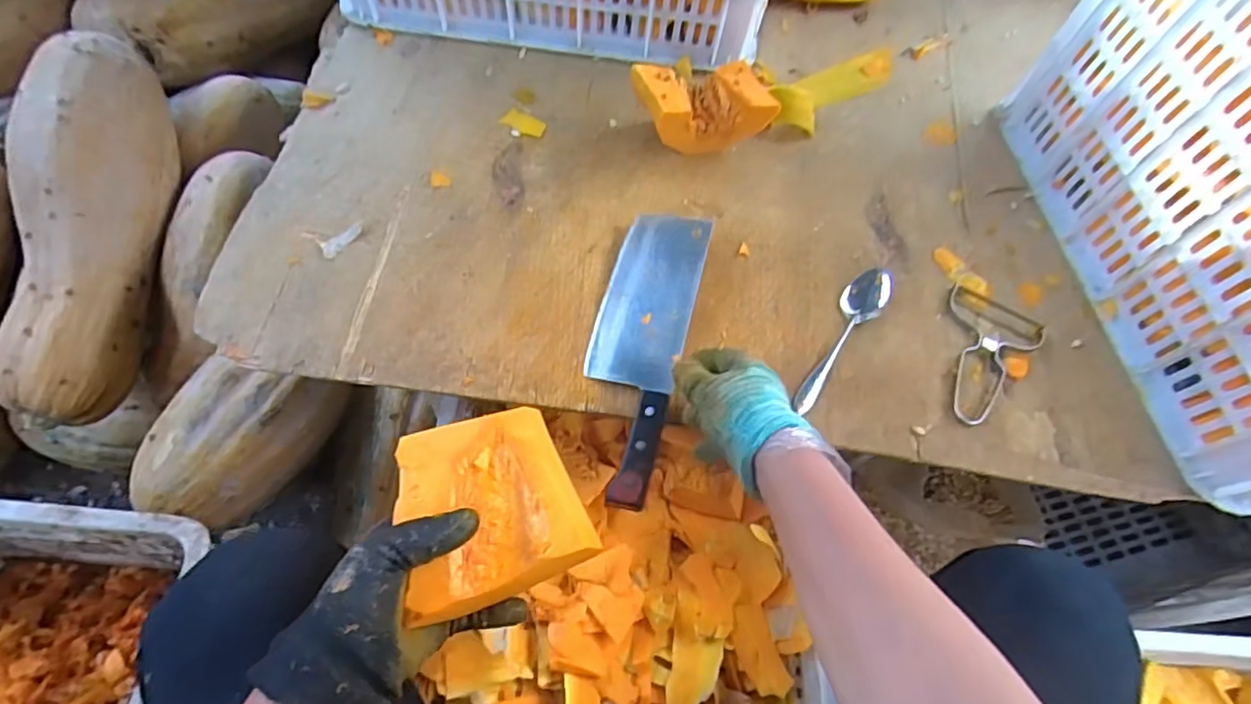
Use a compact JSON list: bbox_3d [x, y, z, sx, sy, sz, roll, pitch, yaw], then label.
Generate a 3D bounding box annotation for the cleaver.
[{"bbox_3d":[0.010,-0.006,0.541,0.081,0.029,0.279,14,67,3],"label":"cleaver"}]

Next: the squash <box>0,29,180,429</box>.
[{"bbox_3d":[-0.563,-0.127,0.637,0.111,0.114,0.390,6,88,-1],"label":"squash"}]

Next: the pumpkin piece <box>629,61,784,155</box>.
[{"bbox_3d":[0.080,-0.252,0.632,0.139,0.076,0.080,-11,67,-8],"label":"pumpkin piece"}]

